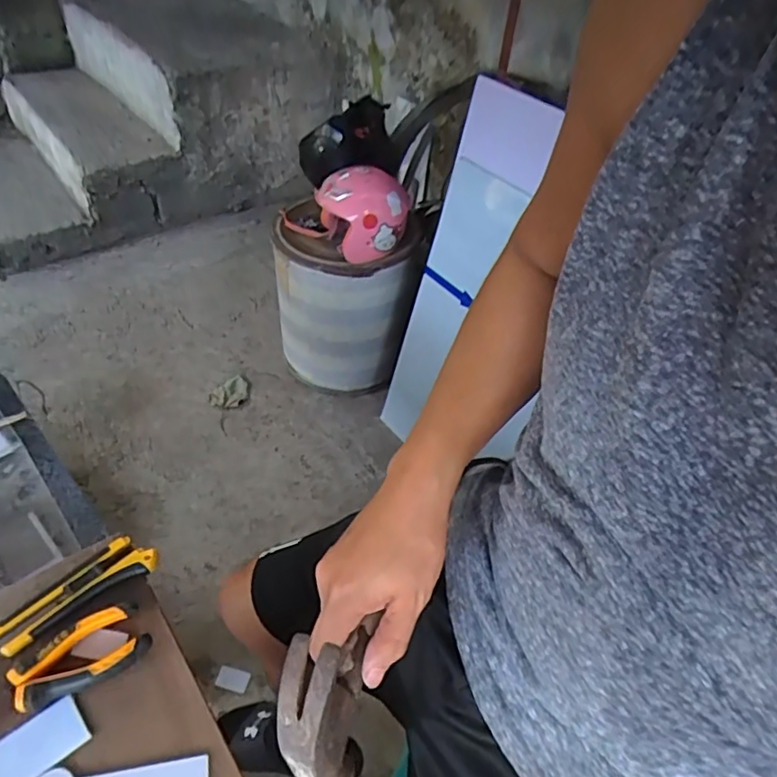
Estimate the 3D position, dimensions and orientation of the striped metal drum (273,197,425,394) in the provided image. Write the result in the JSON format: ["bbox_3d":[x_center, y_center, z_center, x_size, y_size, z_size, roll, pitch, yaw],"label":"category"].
[{"bbox_3d":[-0.122,-0.253,1.727,0.389,0.452,0.310,-3,44,-11],"label":"striped metal drum"}]

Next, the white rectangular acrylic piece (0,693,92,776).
[{"bbox_3d":[-0.265,0.264,0.420,0.094,0.004,0.040,-30,62,-26],"label":"white rectangular acrylic piece"}]

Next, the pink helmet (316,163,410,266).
[{"bbox_3d":[-0.056,-0.447,1.489,0.205,0.167,0.175,-16,48,-23],"label":"pink helmet"}]

